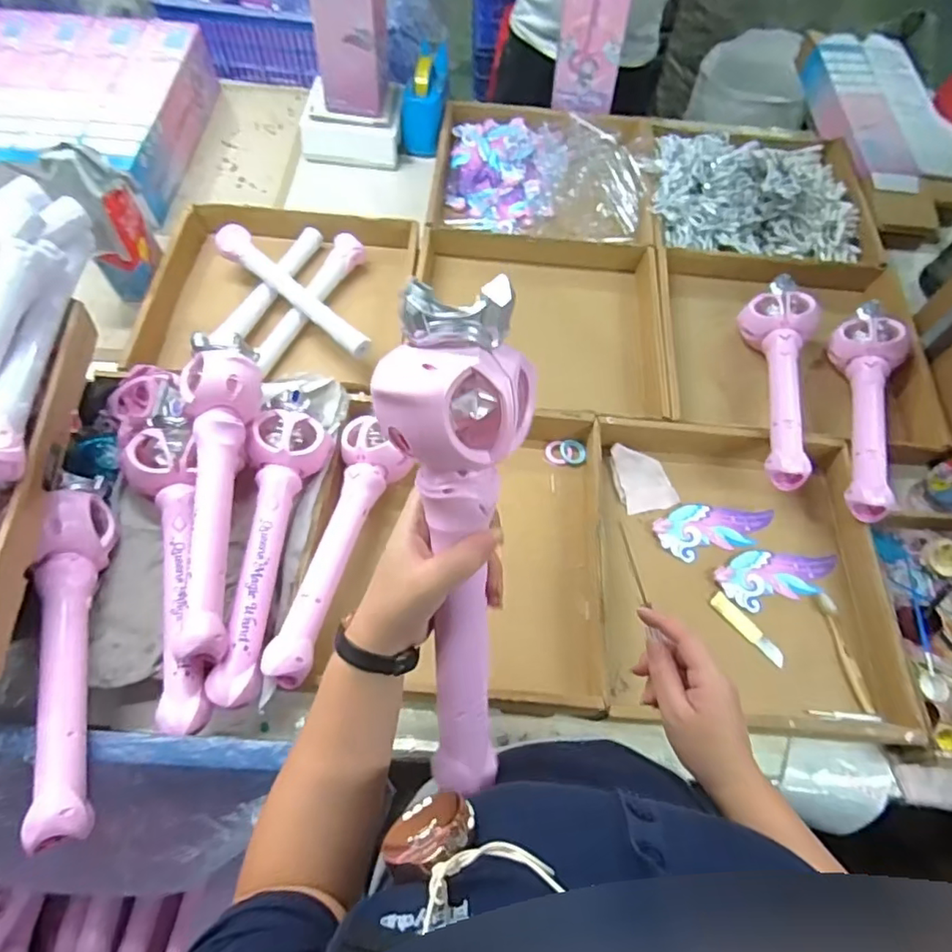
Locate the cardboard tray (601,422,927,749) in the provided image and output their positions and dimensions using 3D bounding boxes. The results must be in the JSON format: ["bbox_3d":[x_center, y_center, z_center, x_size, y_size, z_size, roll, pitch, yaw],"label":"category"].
[{"bbox_3d":[0.326,0.118,0.727,0.342,0.069,0.374,5,62,0],"label":"cardboard tray"}]

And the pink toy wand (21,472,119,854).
[{"bbox_3d":[-0.392,0.151,0.552,0.055,0.061,0.355,-12,64,-9],"label":"pink toy wand"}]

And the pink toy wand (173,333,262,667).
[{"bbox_3d":[-0.277,0.012,0.619,0.074,0.110,0.355,-3,63,-4],"label":"pink toy wand"}]

